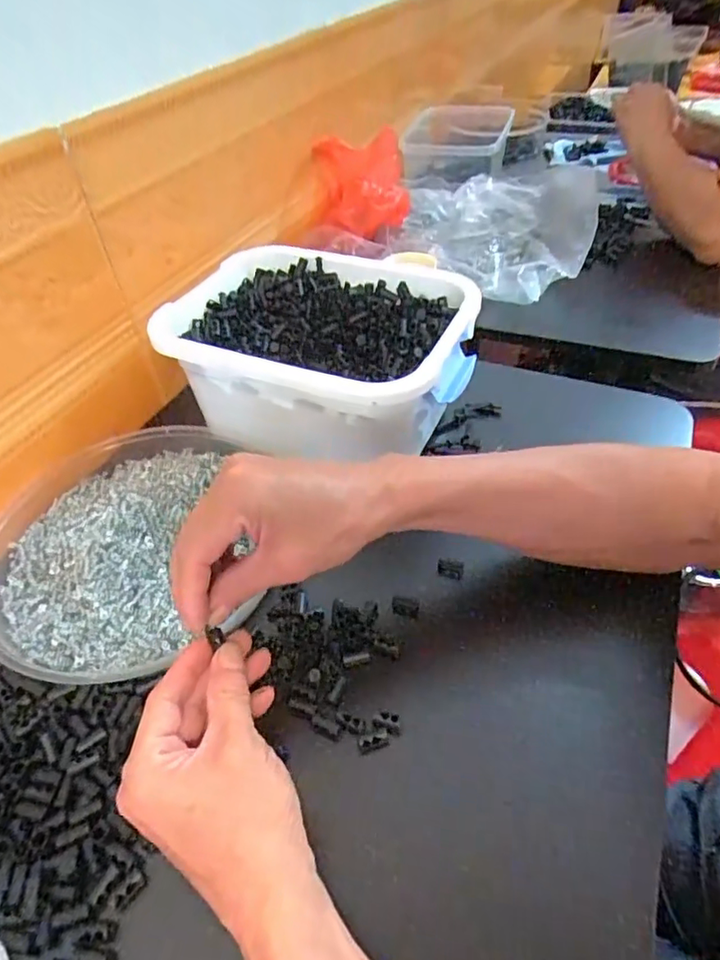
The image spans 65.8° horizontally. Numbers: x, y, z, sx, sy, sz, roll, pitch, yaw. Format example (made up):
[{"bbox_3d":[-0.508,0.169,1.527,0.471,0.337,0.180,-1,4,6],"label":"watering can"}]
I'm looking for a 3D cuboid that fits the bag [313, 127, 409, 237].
[{"bbox_3d":[0.007,-0.390,0.729,0.114,0.110,0.110,1,47,4],"label":"bag"}]

